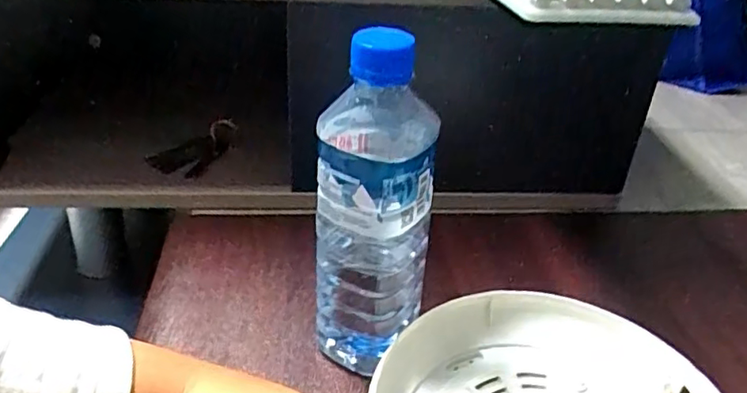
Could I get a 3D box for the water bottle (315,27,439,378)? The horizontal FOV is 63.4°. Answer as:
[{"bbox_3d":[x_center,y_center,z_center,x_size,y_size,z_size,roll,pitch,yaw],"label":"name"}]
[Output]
[{"bbox_3d":[0.001,0.010,0.365,0.066,0.211,0.068,6,33,3],"label":"water bottle"}]

